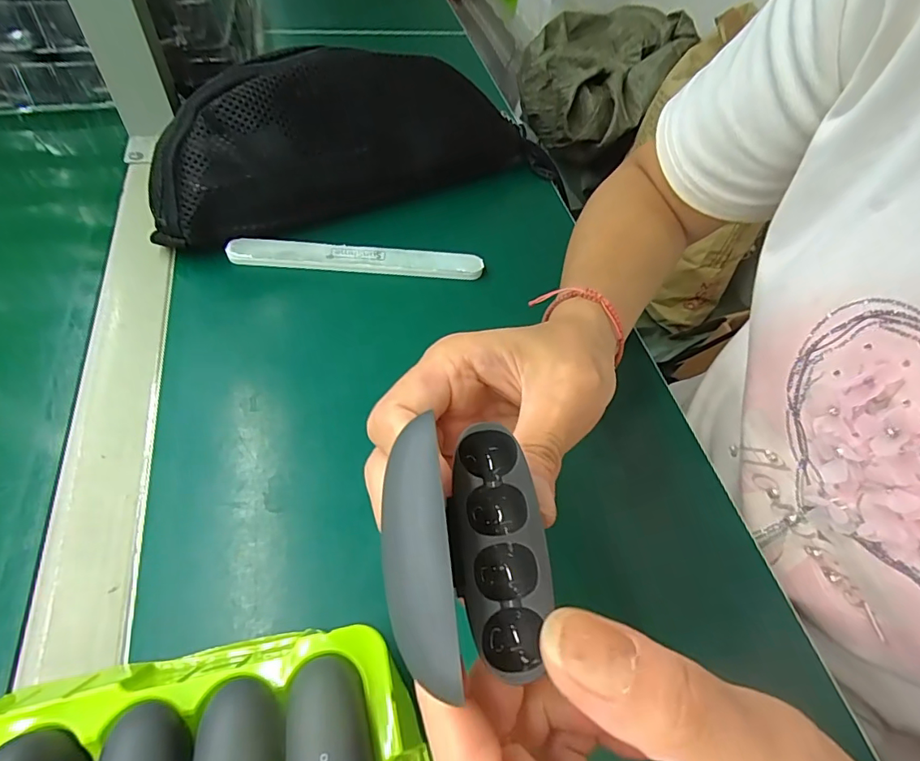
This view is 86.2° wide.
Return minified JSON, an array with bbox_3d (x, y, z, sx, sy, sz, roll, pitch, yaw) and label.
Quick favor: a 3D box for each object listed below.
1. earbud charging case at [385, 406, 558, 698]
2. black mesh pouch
[{"bbox_3d":[0.001,0.044,0.131,0.041,0.029,0.061,-6,54,-9],"label":"earbud charging case"},{"bbox_3d":[-0.069,-0.179,0.367,0.308,0.101,0.068,-22,58,-20],"label":"black mesh pouch"}]

